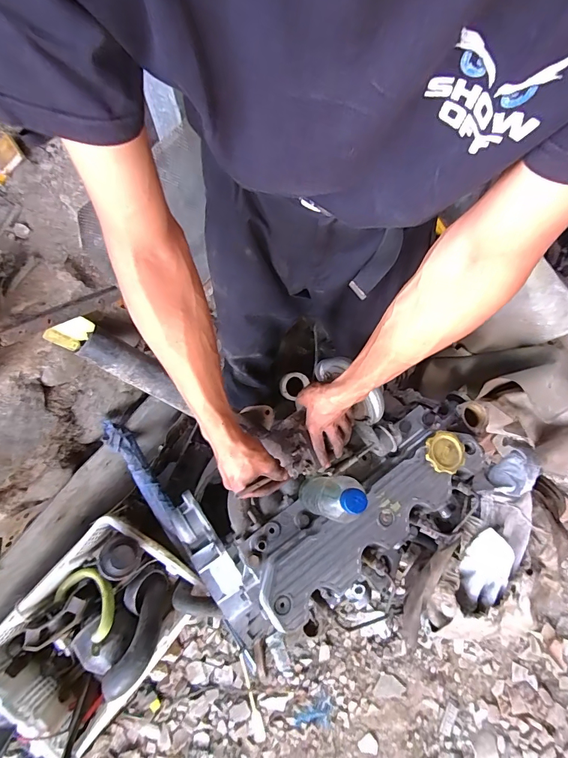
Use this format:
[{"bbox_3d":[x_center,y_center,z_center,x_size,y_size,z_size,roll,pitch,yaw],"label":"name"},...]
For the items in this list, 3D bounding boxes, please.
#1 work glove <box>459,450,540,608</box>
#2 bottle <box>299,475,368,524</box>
[{"bbox_3d":[0.406,0.268,0.732,0.104,0.075,0.303,24,76,5],"label":"work glove"},{"bbox_3d":[0.067,0.178,0.584,0.075,0.200,0.061,11,74,4],"label":"bottle"}]

